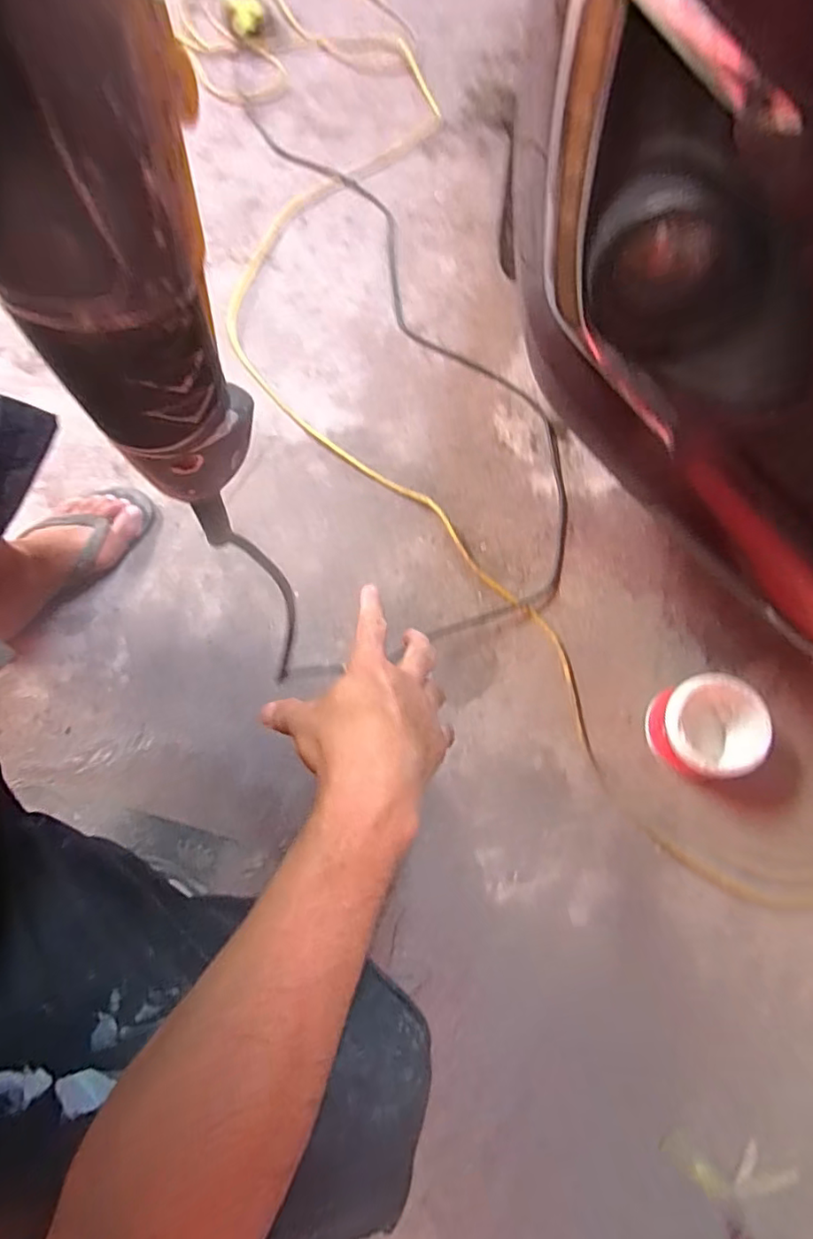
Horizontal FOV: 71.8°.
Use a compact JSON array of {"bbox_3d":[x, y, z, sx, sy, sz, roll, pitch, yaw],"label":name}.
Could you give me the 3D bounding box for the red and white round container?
[{"bbox_3d":[0.341,0.123,0.641,0.123,0.070,0.110,-3,73,0],"label":"red and white round container"}]

